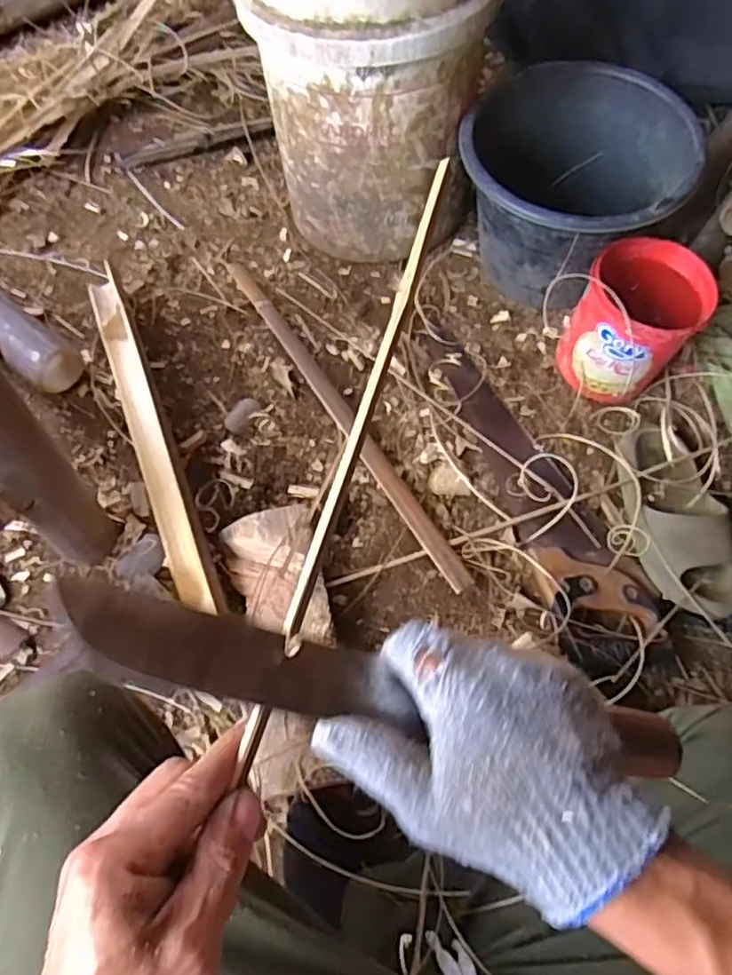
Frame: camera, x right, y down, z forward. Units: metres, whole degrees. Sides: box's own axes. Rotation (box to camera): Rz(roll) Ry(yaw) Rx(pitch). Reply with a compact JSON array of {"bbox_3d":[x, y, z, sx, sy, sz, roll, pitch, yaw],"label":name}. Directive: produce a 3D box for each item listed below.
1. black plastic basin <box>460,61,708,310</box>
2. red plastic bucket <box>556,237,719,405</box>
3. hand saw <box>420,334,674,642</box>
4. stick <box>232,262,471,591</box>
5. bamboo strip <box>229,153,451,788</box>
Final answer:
[{"bbox_3d":[0.263,-0.389,0.882,0.273,0.202,0.266,1,64,-1],"label":"black plastic basin"},{"bbox_3d":[0.327,-0.202,0.820,0.132,0.150,0.132,1,64,-1],"label":"red plastic bucket"},{"bbox_3d":[0.183,-0.022,0.802,0.112,0.031,0.458,-26,68,-13],"label":"hand saw"},{"bbox_3d":[-0.037,-0.105,0.853,0.030,0.026,0.569,-28,68,-14],"label":"stick"},{"bbox_3d":[-0.006,-0.025,0.332,0.008,0.010,0.332,16,76,7],"label":"bamboo strip"}]

